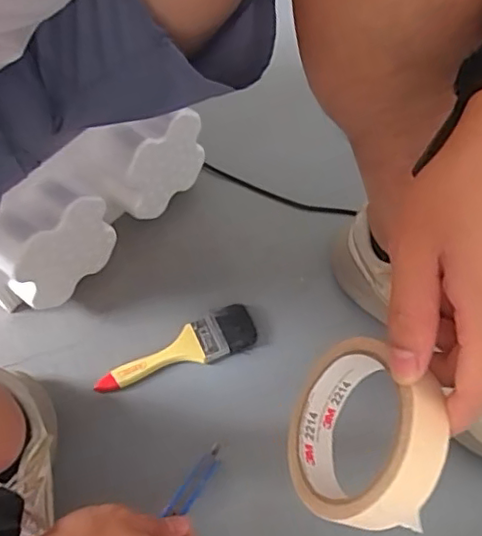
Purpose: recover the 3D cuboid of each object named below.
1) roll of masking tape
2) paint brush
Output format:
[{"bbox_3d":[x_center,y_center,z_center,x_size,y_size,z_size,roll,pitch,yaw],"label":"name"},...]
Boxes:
[{"bbox_3d":[0.065,0.088,0.322,0.027,0.099,0.090,24,83,-26],"label":"roll of masking tape"},{"bbox_3d":[-0.068,0.090,0.641,0.170,0.025,0.049,-19,58,-9],"label":"paint brush"}]

